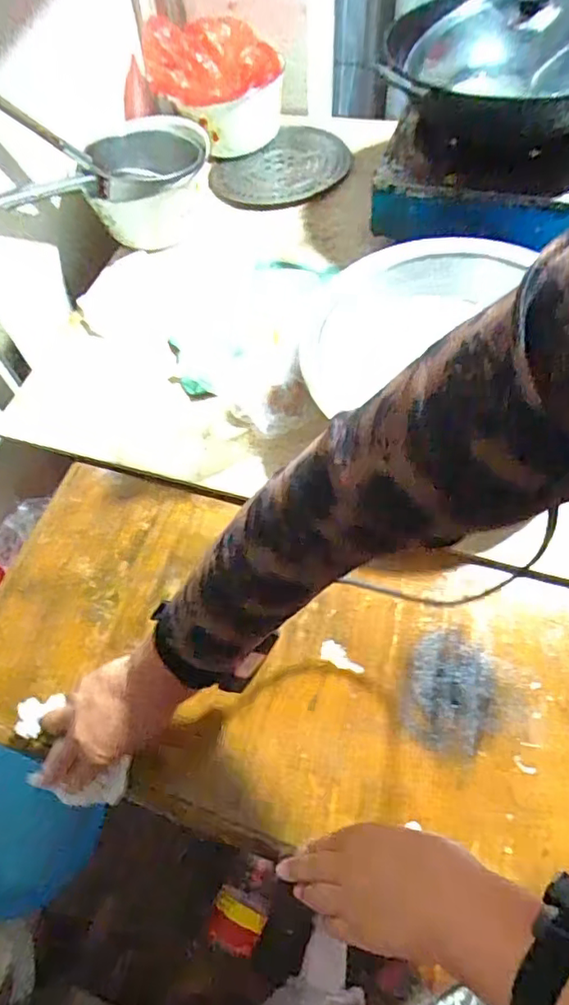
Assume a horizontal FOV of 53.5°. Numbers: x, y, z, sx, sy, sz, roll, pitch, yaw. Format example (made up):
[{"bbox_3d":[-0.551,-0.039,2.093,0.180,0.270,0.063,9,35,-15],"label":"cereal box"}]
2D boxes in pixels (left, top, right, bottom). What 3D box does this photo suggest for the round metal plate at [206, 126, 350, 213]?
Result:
[{"bbox_3d":[-0.009,-0.596,0.984,0.232,0.032,0.256,-5,62,1],"label":"round metal plate"}]

